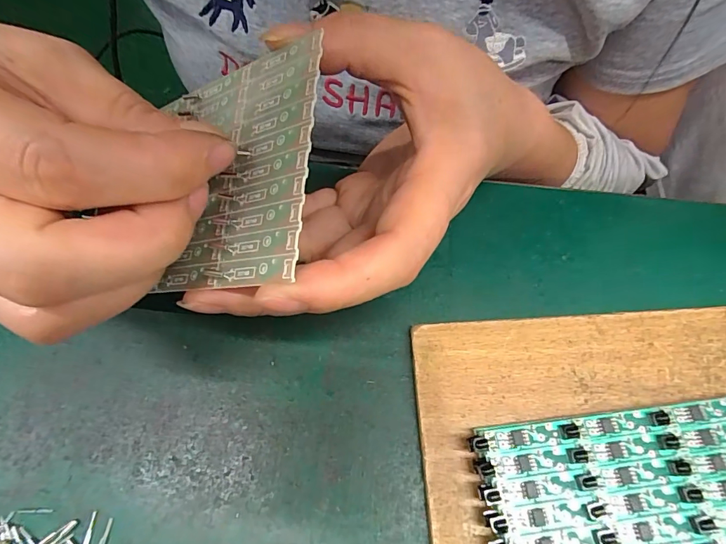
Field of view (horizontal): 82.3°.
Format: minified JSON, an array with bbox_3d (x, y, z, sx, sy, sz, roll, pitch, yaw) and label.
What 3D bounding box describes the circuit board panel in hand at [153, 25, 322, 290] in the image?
[{"bbox_3d":[-0.043,-0.034,0.135,0.065,0.004,0.078,-6,73,32],"label":"circuit board panel in hand"}]

